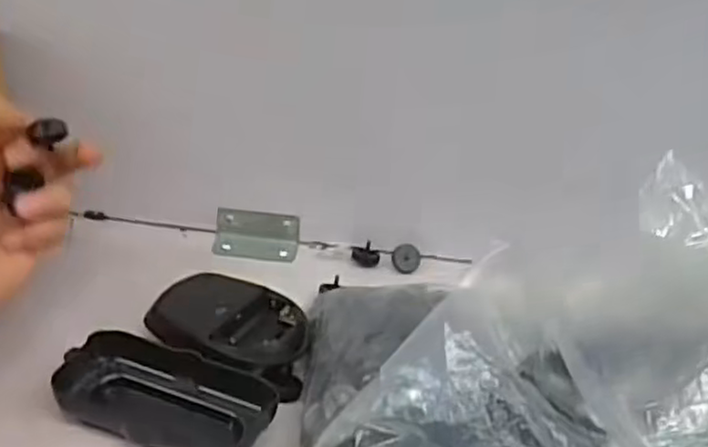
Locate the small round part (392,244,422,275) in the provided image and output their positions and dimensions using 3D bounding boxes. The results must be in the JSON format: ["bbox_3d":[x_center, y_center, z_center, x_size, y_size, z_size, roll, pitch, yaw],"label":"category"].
[{"bbox_3d":[0.037,0.026,0.496,0.020,0.010,0.022,-1,74,-9],"label":"small round part"}]

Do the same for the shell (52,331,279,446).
[{"bbox_3d":[-0.095,0.089,0.367,0.108,0.024,0.055,15,34,15],"label":"shell"}]

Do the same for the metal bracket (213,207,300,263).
[{"bbox_3d":[-0.070,0.007,0.504,0.059,0.024,0.032,4,32,-1],"label":"metal bracket"}]

